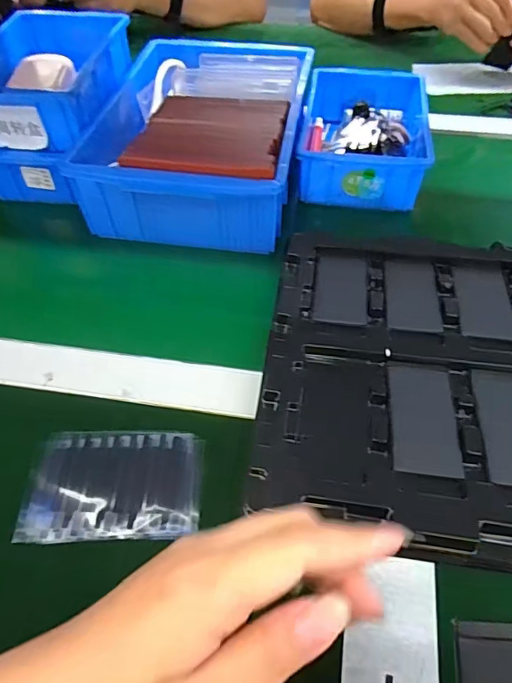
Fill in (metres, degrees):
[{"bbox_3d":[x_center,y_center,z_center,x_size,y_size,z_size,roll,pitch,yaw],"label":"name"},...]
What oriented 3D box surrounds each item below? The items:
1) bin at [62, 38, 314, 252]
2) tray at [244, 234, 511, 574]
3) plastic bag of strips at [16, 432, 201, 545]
[{"bbox_3d":[-0.056,-0.231,0.520,0.208,0.079,0.287,7,53,6],"label":"bin"},{"bbox_3d":[0.119,0.015,0.356,0.215,0.038,0.283,6,53,5],"label":"tray"},{"bbox_3d":[-0.096,0.096,0.318,0.115,0.009,0.075,-3,52,-1],"label":"plastic bag of strips"}]

